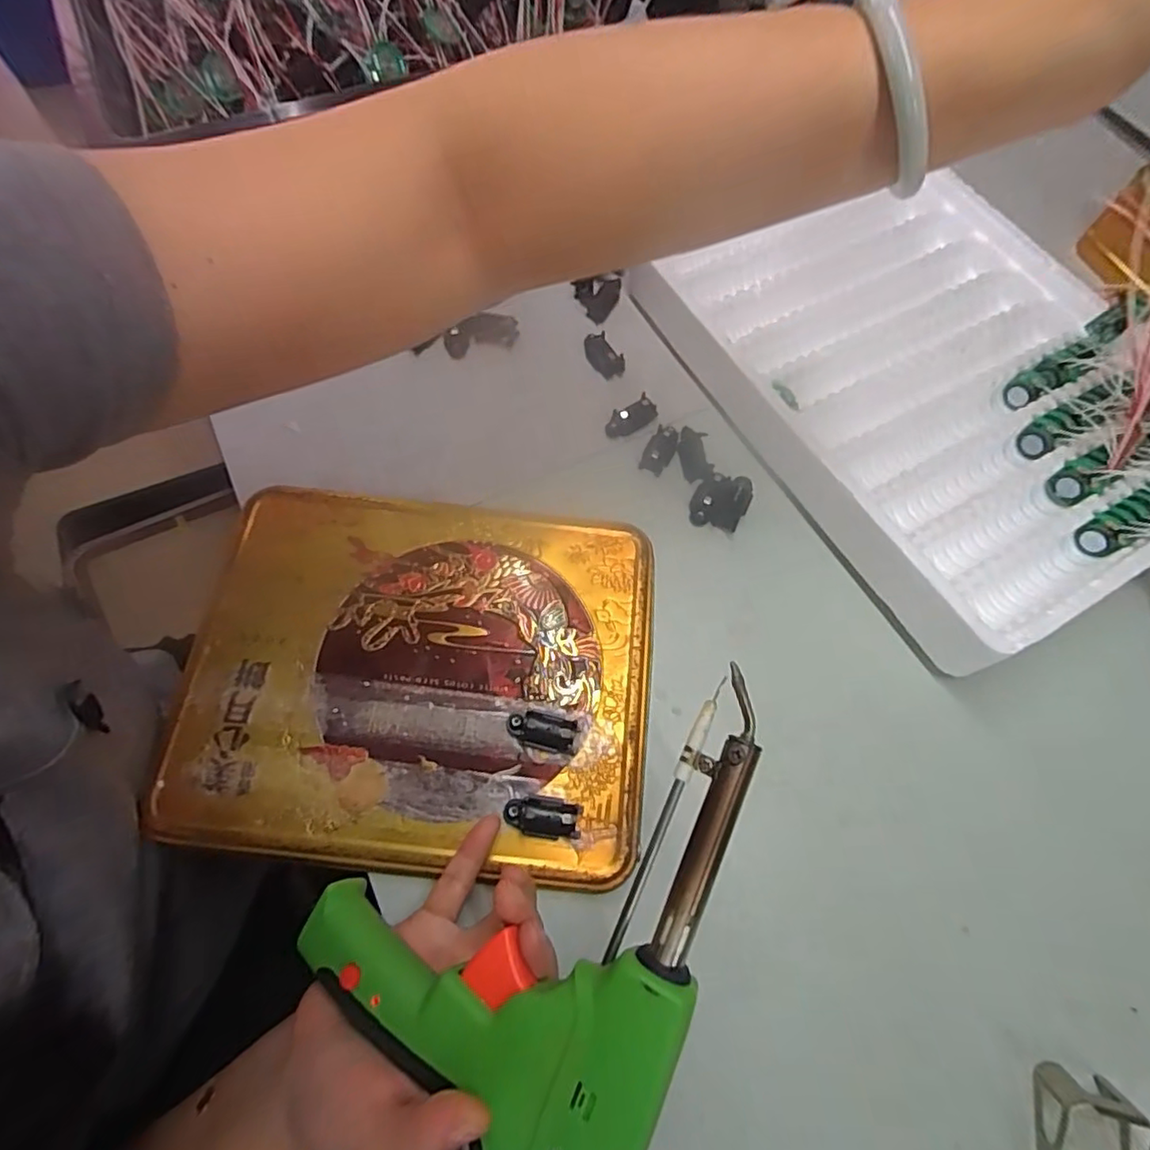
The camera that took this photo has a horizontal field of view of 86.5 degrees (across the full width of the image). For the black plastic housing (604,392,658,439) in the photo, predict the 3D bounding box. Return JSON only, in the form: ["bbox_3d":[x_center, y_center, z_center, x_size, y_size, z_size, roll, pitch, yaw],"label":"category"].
[{"bbox_3d":[0.036,-0.101,0.396,0.035,0.008,0.017,-30,70,1],"label":"black plastic housing"}]

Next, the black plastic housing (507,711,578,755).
[{"bbox_3d":[-0.016,0.077,0.304,0.035,0.015,0.015,13,66,2],"label":"black plastic housing"}]

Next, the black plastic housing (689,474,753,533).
[{"bbox_3d":[0.090,-0.047,0.374,0.032,0.013,0.033,14,66,3],"label":"black plastic housing"}]

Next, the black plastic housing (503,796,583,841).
[{"bbox_3d":[-0.015,0.115,0.289,0.036,0.013,0.018,6,66,-1],"label":"black plastic housing"}]

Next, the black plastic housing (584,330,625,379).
[{"bbox_3d":[0.019,-0.151,0.420,0.018,0.008,0.036,-30,71,-15],"label":"black plastic housing"}]

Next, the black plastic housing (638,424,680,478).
[{"bbox_3d":[0.054,-0.081,0.388,0.018,0.011,0.031,26,67,8],"label":"black plastic housing"}]

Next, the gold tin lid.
[{"bbox_3d":[-0.080,0.047,0.319,0.236,0.014,0.189,6,66,-1],"label":"gold tin lid"}]

